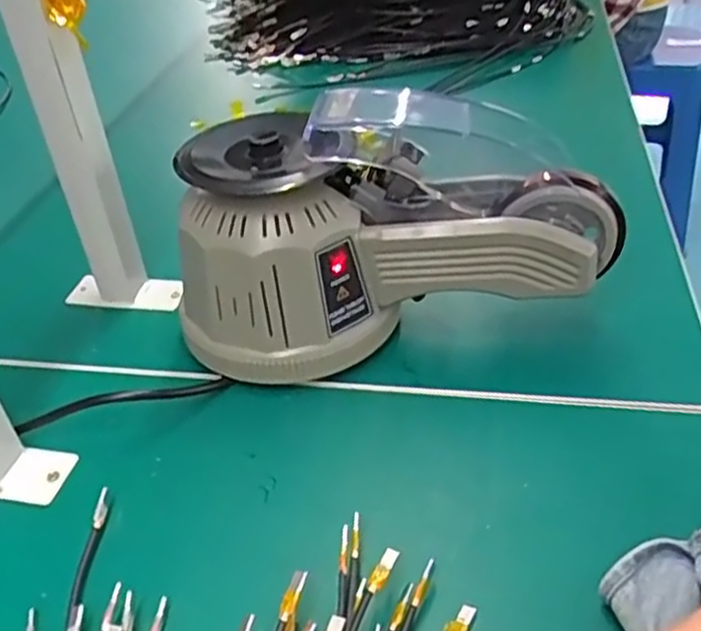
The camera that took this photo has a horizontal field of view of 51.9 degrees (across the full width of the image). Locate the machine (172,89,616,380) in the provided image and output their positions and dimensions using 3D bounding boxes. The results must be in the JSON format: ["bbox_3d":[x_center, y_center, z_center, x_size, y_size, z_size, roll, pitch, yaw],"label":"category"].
[{"bbox_3d":[0.028,-0.057,0.498,0.288,0.160,0.122,-5,39,-1],"label":"machine"}]

